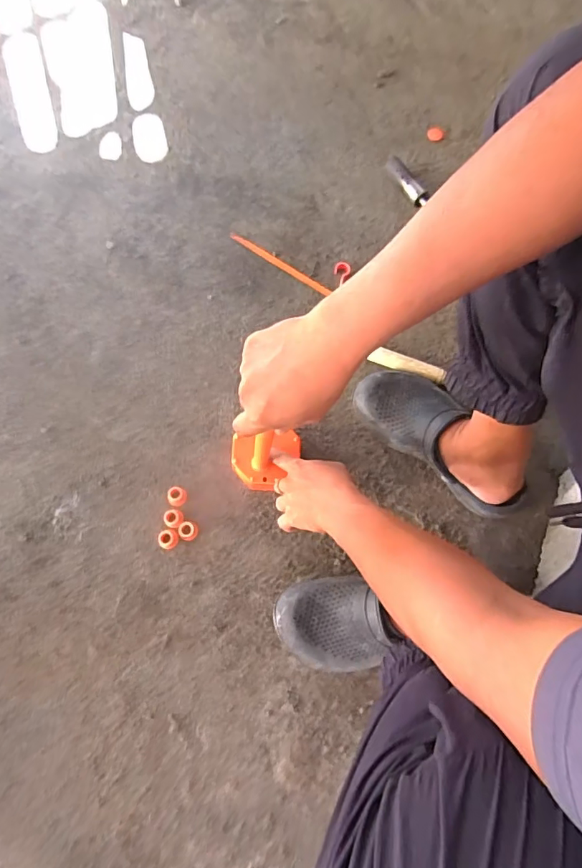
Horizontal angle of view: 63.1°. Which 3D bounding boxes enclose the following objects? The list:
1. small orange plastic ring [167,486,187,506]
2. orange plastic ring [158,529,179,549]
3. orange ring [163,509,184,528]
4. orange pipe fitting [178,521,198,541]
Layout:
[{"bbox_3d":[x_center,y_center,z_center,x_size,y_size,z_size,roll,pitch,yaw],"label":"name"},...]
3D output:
[{"bbox_3d":[-0.167,0.092,0.695,0.027,0.021,0.026,1,75,-2],"label":"small orange plastic ring"},{"bbox_3d":[-0.174,0.150,0.676,0.027,0.018,0.026,1,75,-2],"label":"orange plastic ring"},{"bbox_3d":[-0.169,0.122,0.687,0.028,0.021,0.025,14,75,2],"label":"orange ring"},{"bbox_3d":[-0.148,0.140,0.683,0.027,0.019,0.027,1,75,-2],"label":"orange pipe fitting"}]

